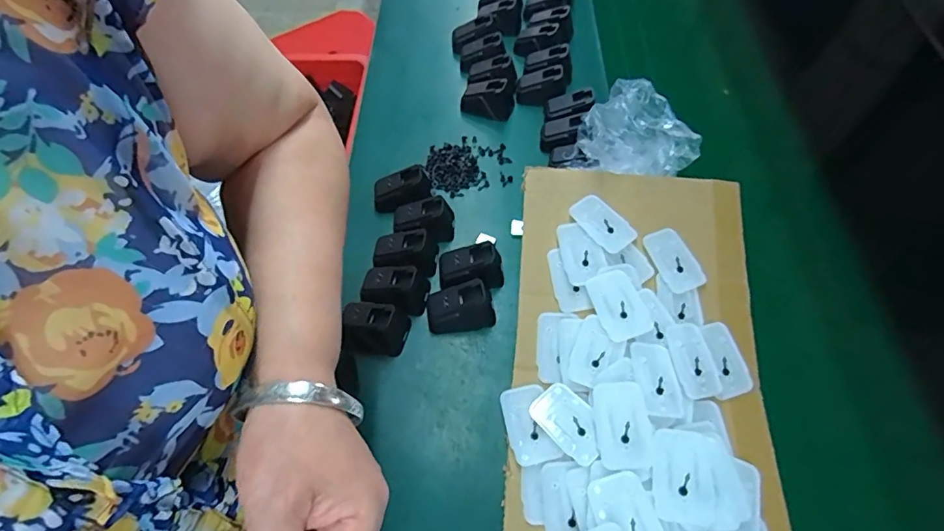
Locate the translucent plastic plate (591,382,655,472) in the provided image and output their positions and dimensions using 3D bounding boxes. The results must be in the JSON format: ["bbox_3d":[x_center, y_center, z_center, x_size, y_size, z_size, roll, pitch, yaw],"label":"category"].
[{"bbox_3d":[0.128,0.136,0.425,0.047,0.008,0.070,-6,64,11],"label":"translucent plastic plate"}]

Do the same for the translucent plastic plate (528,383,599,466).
[{"bbox_3d":[0.087,0.138,0.446,0.045,0.005,0.071,-43,51,-12],"label":"translucent plastic plate"}]

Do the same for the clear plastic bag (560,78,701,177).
[{"bbox_3d":[0.182,-0.143,0.546,0.117,0.067,0.105,34,63,22],"label":"clear plastic bag"}]

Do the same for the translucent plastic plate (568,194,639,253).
[{"bbox_3d":[0.138,-0.045,0.528,0.042,0.004,0.067,-39,75,-16],"label":"translucent plastic plate"}]

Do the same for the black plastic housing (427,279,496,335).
[{"bbox_3d":[-0.012,0.042,0.508,0.068,0.038,0.039,-7,56,-3],"label":"black plastic housing"}]

